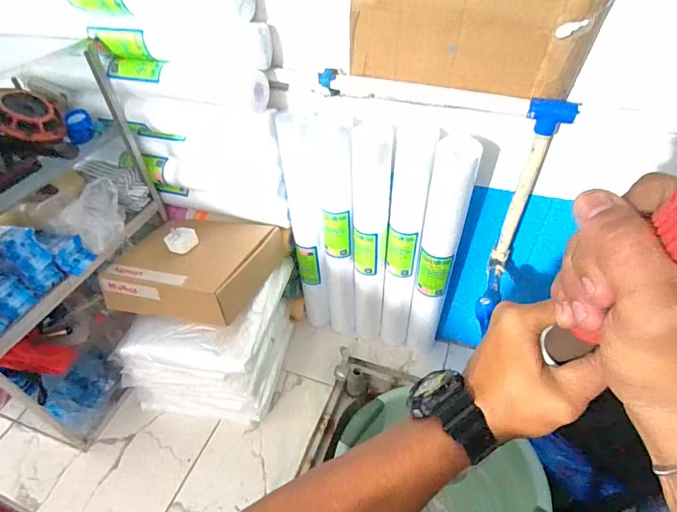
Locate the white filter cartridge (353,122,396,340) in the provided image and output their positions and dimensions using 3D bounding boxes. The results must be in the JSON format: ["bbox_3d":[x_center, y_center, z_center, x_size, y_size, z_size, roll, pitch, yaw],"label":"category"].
[{"bbox_3d":[0.061,-0.007,0.757,0.062,0.507,0.055,0,44,4],"label":"white filter cartridge"}]

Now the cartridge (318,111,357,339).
[{"bbox_3d":[0.000,-0.024,0.787,0.063,0.504,0.057,2,44,5],"label":"cartridge"}]

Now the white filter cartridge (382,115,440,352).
[{"bbox_3d":[0.124,-0.004,0.758,0.063,0.501,0.065,9,46,12],"label":"white filter cartridge"}]

